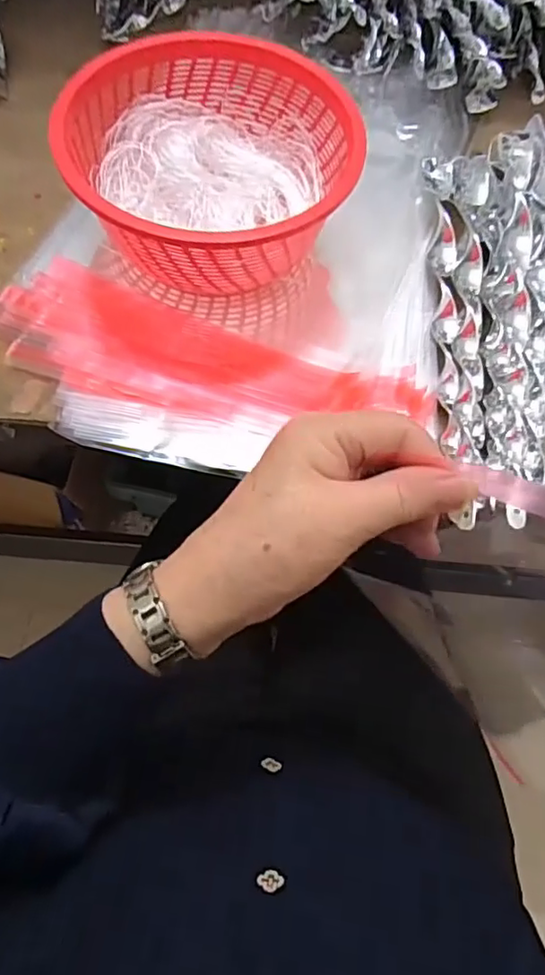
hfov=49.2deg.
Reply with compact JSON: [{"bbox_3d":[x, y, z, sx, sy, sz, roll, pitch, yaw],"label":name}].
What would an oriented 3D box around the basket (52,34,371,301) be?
[{"bbox_3d":[-0.039,-0.201,0.397,0.178,0.087,0.164,12,65,3],"label":"basket"}]

